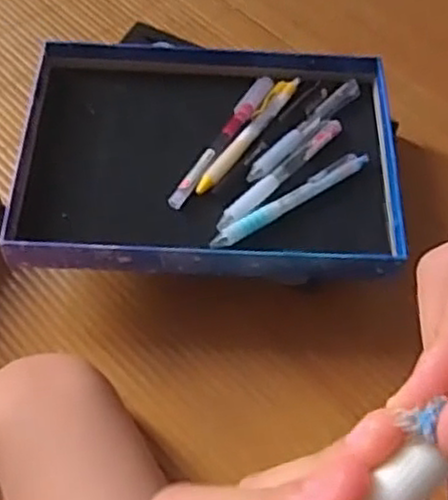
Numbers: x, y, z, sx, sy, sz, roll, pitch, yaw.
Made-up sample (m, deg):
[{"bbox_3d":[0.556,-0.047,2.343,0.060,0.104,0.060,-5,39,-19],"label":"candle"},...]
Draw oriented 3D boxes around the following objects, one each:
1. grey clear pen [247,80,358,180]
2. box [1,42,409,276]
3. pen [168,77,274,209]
[{"bbox_3d":[0.062,-0.092,0.550,0.014,0.012,0.135,37,62,18],"label":"grey clear pen"},{"bbox_3d":[-0.007,-0.077,0.534,0.273,0.024,0.209,1,59,-2],"label":"box"},{"bbox_3d":[0.000,-0.086,0.542,0.018,0.007,0.143,27,62,13],"label":"pen"}]

